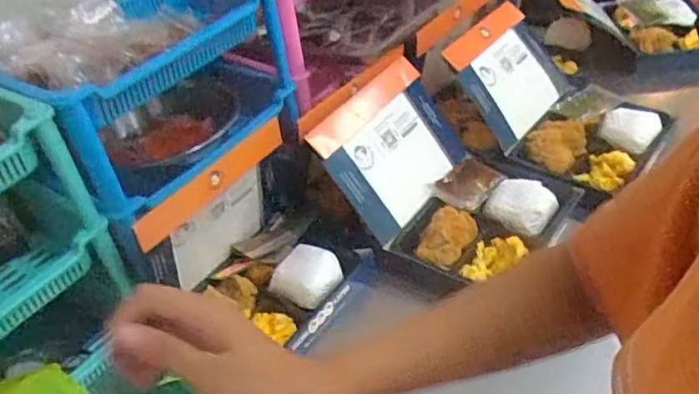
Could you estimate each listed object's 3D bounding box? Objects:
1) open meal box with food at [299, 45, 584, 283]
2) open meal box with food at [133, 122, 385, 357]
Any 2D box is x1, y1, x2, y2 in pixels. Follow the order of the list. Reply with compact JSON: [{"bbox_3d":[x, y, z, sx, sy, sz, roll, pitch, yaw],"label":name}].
[{"bbox_3d":[0.121,-0.039,0.778,0.277,0.160,0.231,24,49,32],"label":"open meal box with food"},{"bbox_3d":[-0.098,0.047,0.716,0.167,0.175,0.231,22,48,30],"label":"open meal box with food"}]

